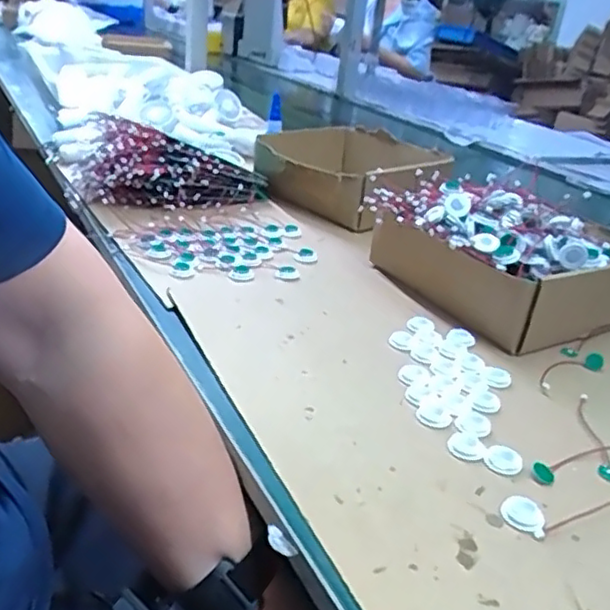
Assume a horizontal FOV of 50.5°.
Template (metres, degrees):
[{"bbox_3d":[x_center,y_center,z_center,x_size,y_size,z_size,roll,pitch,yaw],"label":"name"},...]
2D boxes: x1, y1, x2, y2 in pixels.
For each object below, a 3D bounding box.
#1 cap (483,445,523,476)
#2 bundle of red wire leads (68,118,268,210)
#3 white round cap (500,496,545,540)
[{"bbox_3d":[0.124,0.096,0.404,0.023,0.004,0.023,5,26,-2],"label":"cap"},{"bbox_3d":[-0.157,-0.171,0.782,0.224,0.085,0.119,2,26,-8],"label":"bundle of red wire leads"},{"bbox_3d":[0.121,0.117,0.361,0.023,0.006,0.023,14,27,16],"label":"white round cap"}]

